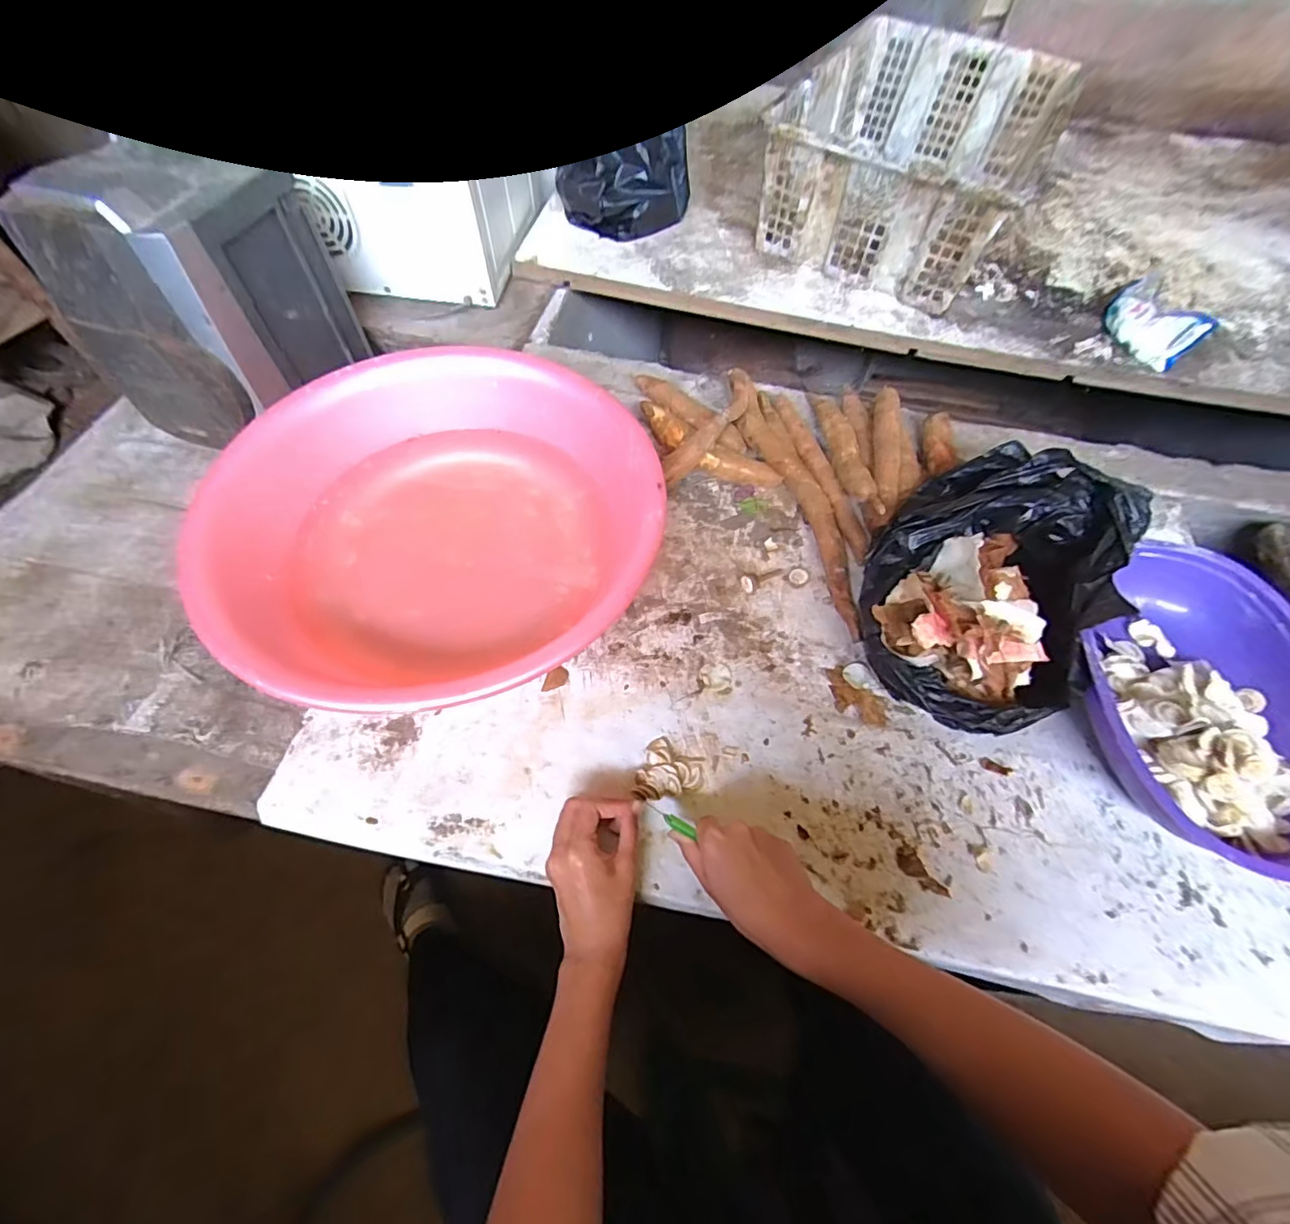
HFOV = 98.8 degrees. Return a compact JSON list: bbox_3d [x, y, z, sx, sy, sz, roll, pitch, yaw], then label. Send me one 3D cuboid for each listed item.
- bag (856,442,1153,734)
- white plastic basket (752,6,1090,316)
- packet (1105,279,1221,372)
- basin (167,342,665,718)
[{"bbox_3d":[0.330,-0.027,0.536,0.208,0.097,0.287,34,65,16],"label":"bag"},{"bbox_3d":[0.403,-0.683,0.831,0.326,0.170,0.472,27,64,13],"label":"white plastic basket"},{"bbox_3d":[0.674,-0.382,0.737,0.062,0.071,0.120,-38,70,-17],"label":"packet"},{"bbox_3d":[-0.192,-0.087,0.553,0.405,0.108,0.382,1,61,-1],"label":"basin"}]

